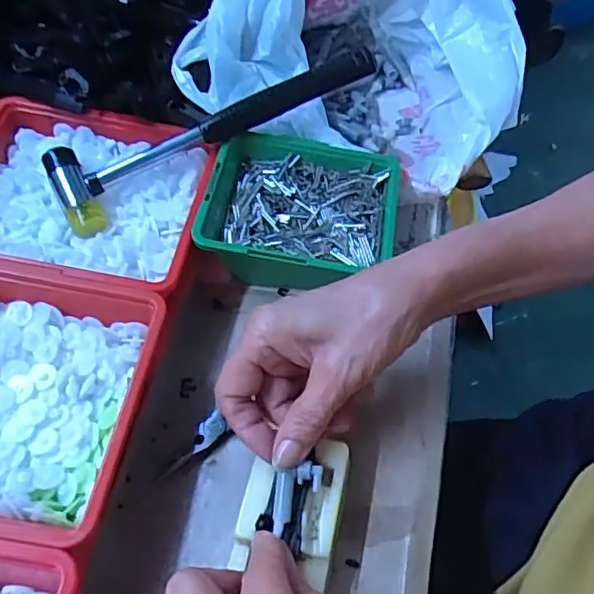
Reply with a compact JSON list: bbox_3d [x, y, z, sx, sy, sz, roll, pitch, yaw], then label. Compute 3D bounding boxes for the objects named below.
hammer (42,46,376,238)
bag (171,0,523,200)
[{"bbox_3d":[-0.057,-0.119,0.421,0.236,0.043,0.055,-23,56,-12],"label":"hammer"},{"bbox_3d":[0.048,-0.204,0.460,0.240,0.151,0.188,12,56,13],"label":"bag"}]

